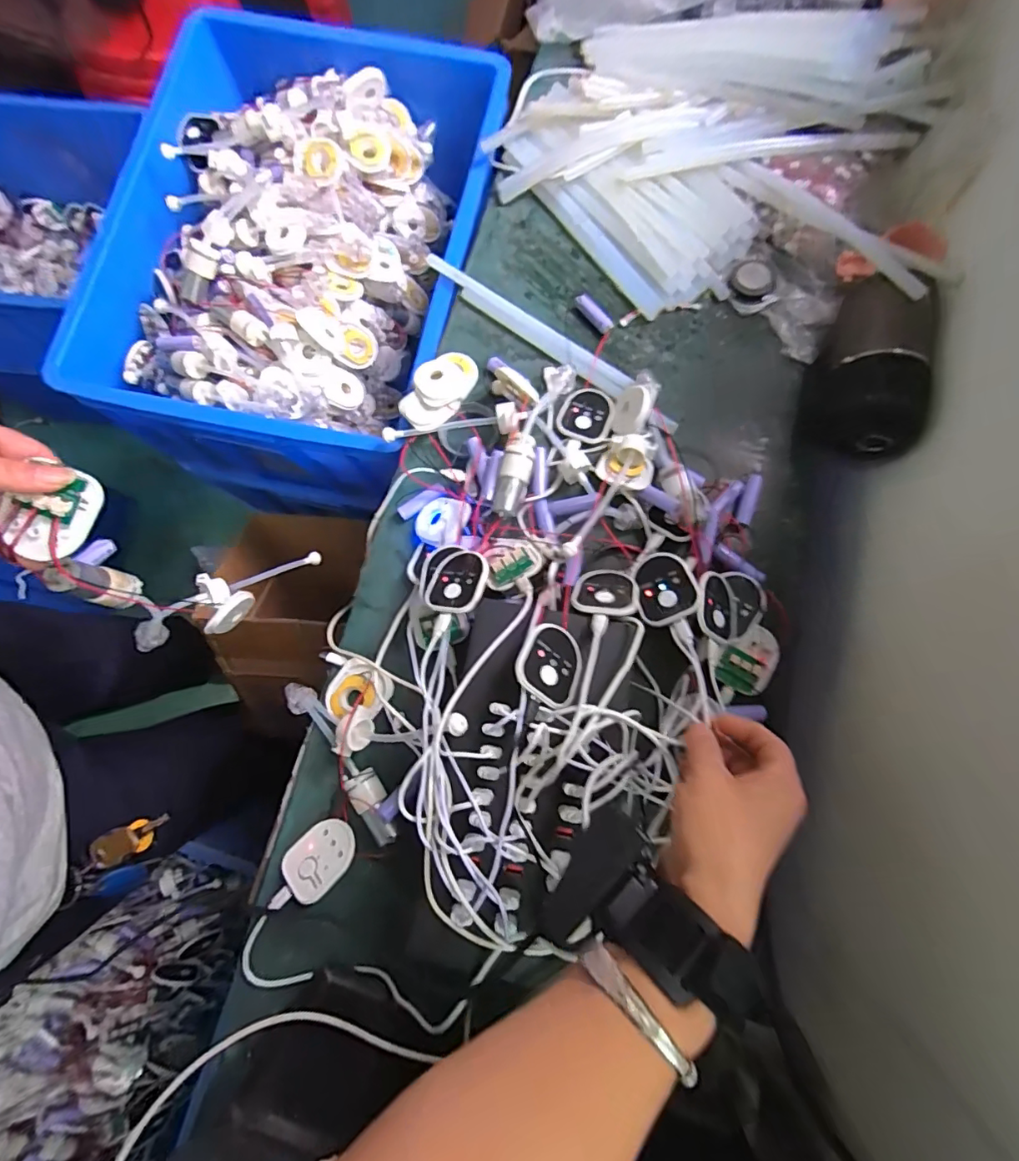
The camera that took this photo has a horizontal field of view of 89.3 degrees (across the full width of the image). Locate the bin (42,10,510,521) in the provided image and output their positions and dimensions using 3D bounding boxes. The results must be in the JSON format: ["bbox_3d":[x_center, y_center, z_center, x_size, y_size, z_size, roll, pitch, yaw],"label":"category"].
[{"bbox_3d":[-0.256,-0.390,0.713,0.422,0.291,0.528,14,80,3],"label":"bin"}]

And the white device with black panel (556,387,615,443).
[{"bbox_3d":[0.076,-0.166,0.514,0.051,0.014,0.061,9,79,2],"label":"white device with black panel"}]

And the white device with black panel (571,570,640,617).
[{"bbox_3d":[0.077,0.008,0.413,0.051,0.060,0.009,3,121,14],"label":"white device with black panel"}]

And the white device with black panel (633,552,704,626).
[{"bbox_3d":[0.129,0.008,0.419,0.047,0.018,0.058,-13,67,20],"label":"white device with black panel"}]

